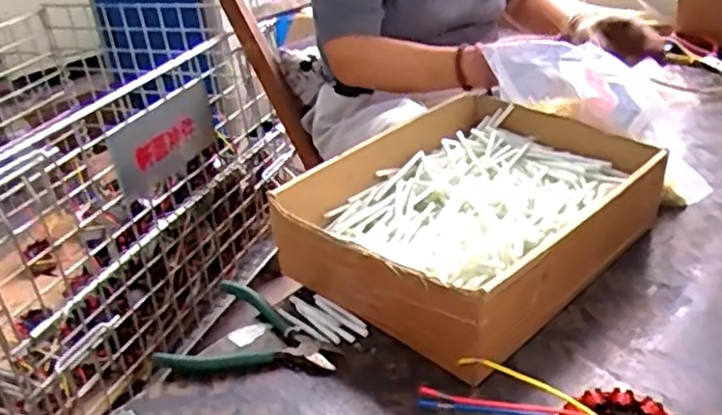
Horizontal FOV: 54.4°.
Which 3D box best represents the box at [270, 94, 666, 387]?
[{"bbox_3d":[0.112,0.003,0.681,0.240,0.087,0.335,24,41,39],"label":"box"}]

